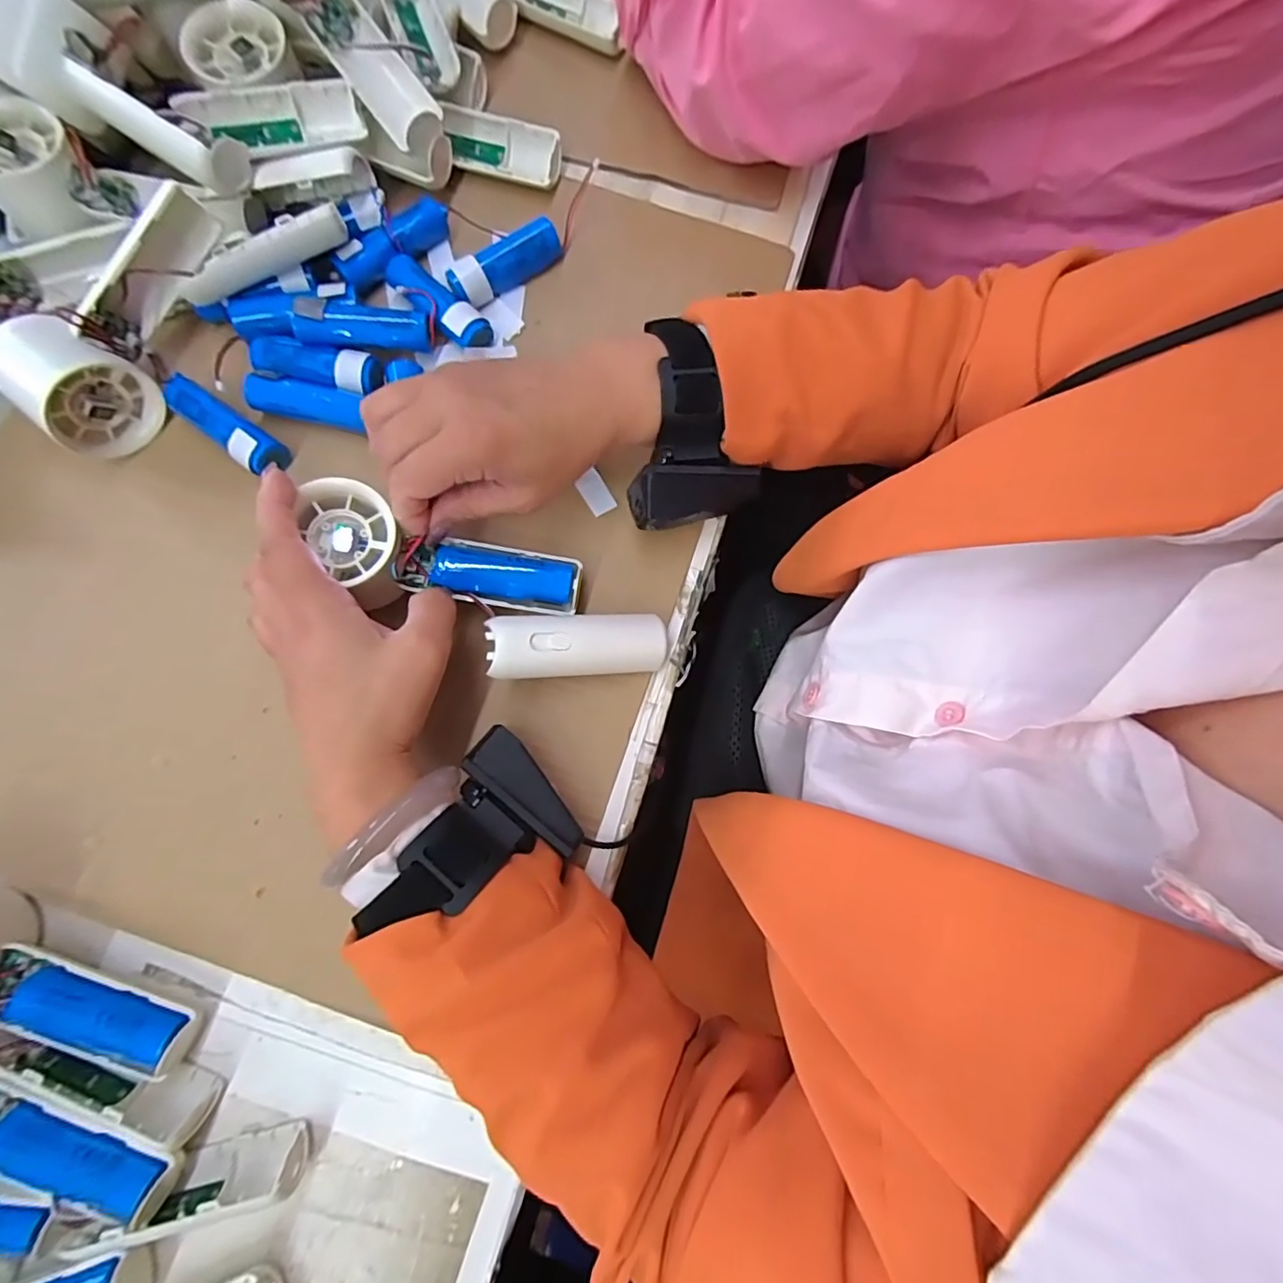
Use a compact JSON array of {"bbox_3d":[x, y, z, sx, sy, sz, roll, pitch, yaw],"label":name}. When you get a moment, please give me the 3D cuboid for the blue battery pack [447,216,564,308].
[{"bbox_3d":[-0.084,-0.232,0.362,0.073,0.022,0.021,-38,83,-7],"label":"blue battery pack"}]

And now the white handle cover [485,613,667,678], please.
[{"bbox_3d":[-0.032,0.001,0.310,0.094,0.013,0.033,-2,79,-23],"label":"white handle cover"}]

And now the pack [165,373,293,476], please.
[{"bbox_3d":[-0.242,-0.125,0.340,0.080,0.025,0.023,35,81,5],"label":"pack"}]

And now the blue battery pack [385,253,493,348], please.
[{"bbox_3d":[-0.124,-0.204,0.356,0.075,0.020,0.021,41,82,6],"label":"blue battery pack"}]

